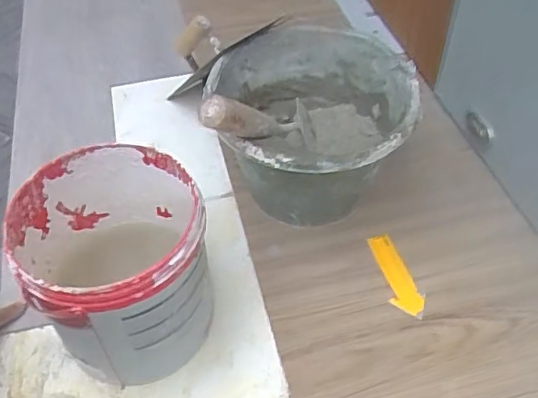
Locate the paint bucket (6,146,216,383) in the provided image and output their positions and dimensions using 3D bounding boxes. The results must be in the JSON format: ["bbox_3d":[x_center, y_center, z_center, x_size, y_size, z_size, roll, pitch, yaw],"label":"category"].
[{"bbox_3d":[-0.148,0.071,0.581,0.166,0.184,0.173,-2,48,2],"label":"paint bucket"}]

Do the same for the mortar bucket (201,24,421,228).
[{"bbox_3d":[0.060,-0.073,0.724,0.224,0.188,0.234,-1,49,1],"label":"mortar bucket"}]

